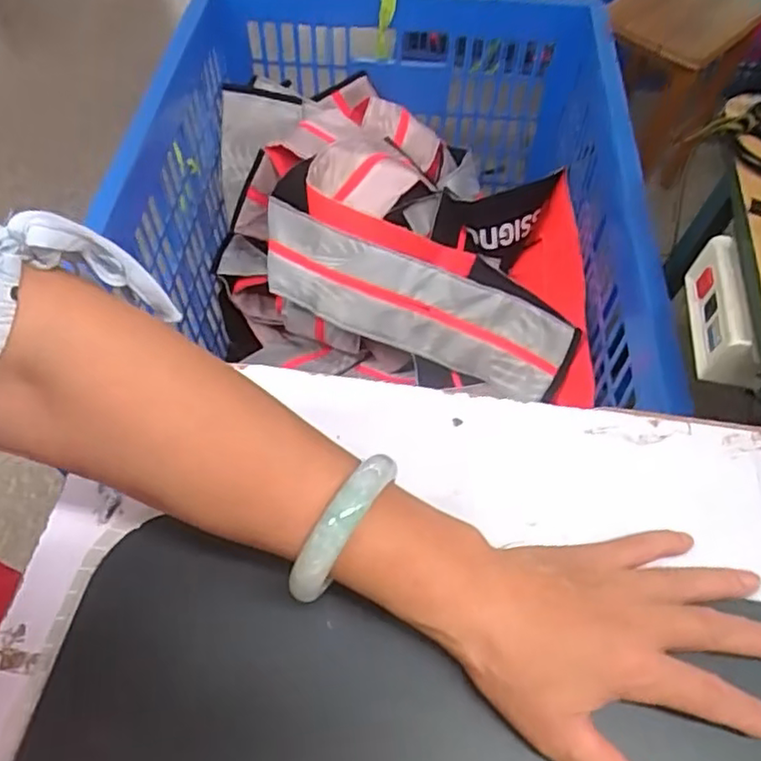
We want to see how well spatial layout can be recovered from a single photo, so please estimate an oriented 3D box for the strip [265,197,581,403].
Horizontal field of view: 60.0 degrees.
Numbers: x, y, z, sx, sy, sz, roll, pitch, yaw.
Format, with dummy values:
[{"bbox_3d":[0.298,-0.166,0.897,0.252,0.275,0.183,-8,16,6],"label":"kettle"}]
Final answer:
[{"bbox_3d":[0.038,-0.110,0.942,0.462,0.150,0.111,18,57,10],"label":"strip"}]

